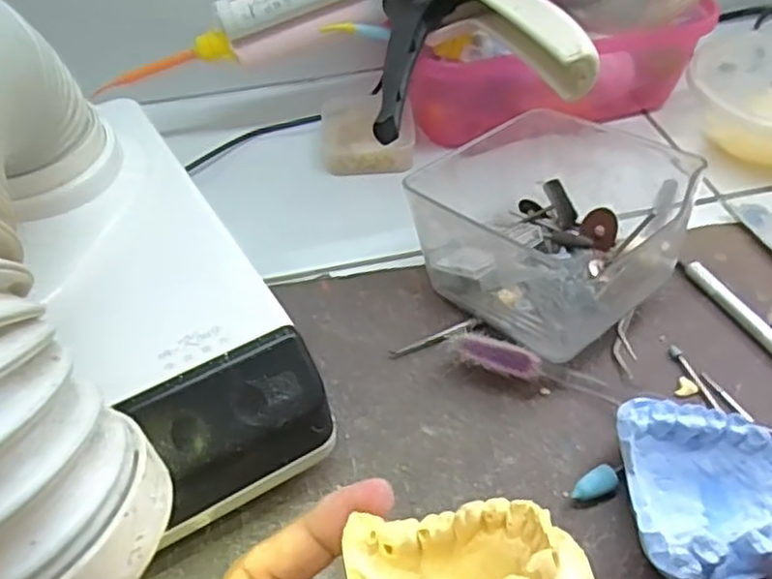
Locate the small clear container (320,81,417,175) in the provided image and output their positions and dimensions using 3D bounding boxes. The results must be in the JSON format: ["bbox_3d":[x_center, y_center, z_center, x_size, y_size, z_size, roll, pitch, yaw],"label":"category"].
[{"bbox_3d":[-0.011,-0.093,0.415,0.053,0.028,0.042,-6,47,-4],"label":"small clear container"}]

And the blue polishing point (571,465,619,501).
[{"bbox_3d":[0.080,0.076,0.266,0.018,0.010,0.010,-23,50,-19],"label":"blue polishing point"}]

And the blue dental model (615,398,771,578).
[{"bbox_3d":[0.116,0.075,0.253,0.056,0.028,0.065,0,47,2],"label":"blue dental model"}]

